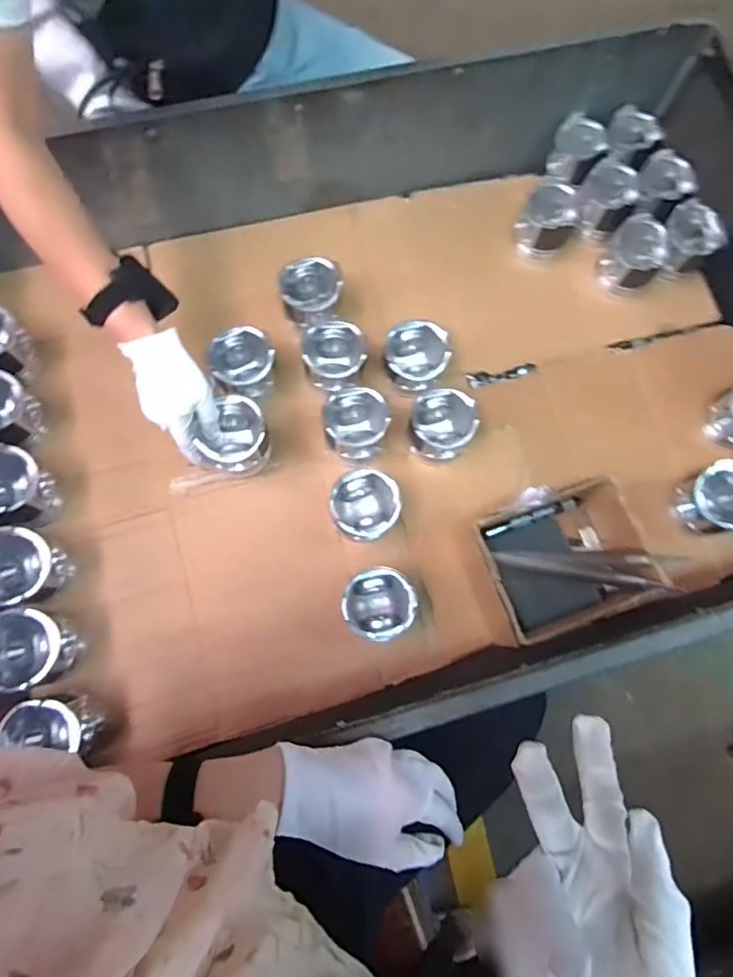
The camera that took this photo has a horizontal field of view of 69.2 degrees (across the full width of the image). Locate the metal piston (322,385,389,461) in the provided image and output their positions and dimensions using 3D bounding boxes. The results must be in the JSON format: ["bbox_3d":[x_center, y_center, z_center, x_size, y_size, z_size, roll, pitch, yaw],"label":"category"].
[{"bbox_3d":[-0.014,-0.082,0.694,0.080,0.070,0.082,0,75,-1],"label":"metal piston"}]

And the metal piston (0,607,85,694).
[{"bbox_3d":[-0.369,0.179,0.598,0.075,0.090,0.082,-2,76,-2],"label":"metal piston"}]

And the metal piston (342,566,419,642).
[{"bbox_3d":[0.014,0.138,0.634,0.080,0.087,0.076,0,75,-1],"label":"metal piston"}]

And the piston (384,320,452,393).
[{"bbox_3d":[0.066,-0.174,0.720,0.082,0.064,0.077,0,75,-1],"label":"piston"}]

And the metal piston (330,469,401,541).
[{"bbox_3d":[-0.002,0.024,0.662,0.079,0.079,0.078,0,75,-1],"label":"metal piston"}]

